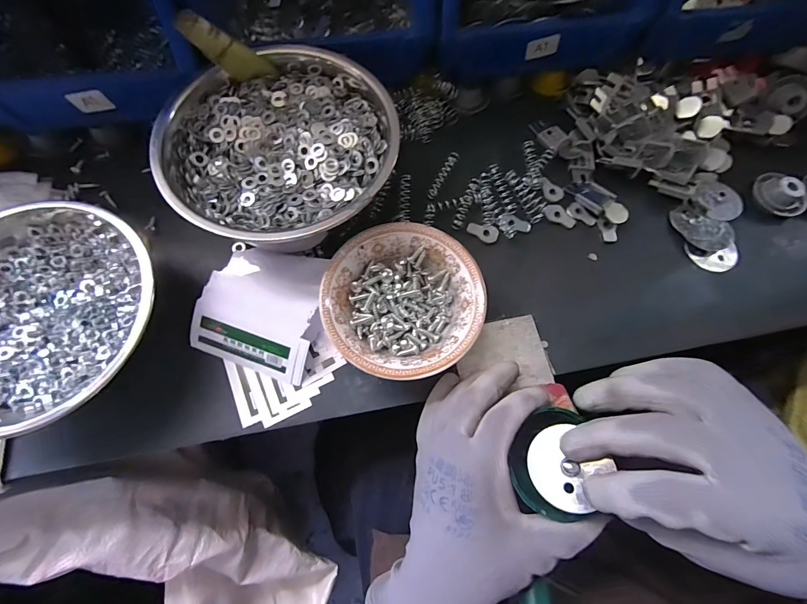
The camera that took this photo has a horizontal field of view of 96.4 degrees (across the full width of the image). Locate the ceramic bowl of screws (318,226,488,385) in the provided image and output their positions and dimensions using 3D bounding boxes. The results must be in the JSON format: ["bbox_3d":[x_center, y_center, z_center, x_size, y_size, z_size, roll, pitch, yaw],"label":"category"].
[{"bbox_3d":[0.000,0.002,0.290,0.119,0.041,0.117,1,72,-2],"label":"ceramic bowl of screws"}]

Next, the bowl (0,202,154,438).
[{"bbox_3d":[-0.263,0.012,0.270,0.156,0.069,0.163,1,72,-2],"label":"bowl"}]

